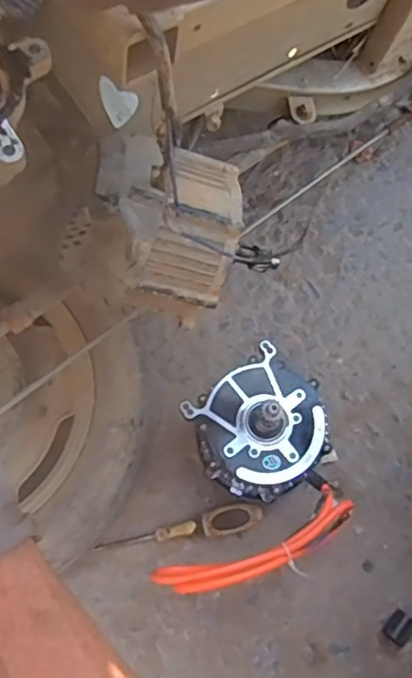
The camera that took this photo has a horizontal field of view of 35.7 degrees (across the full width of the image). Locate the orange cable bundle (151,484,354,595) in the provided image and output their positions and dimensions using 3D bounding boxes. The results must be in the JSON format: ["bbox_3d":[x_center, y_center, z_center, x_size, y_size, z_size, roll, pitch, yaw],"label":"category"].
[{"bbox_3d":[0.052,0.204,0.625,0.203,0.028,0.046,-24,72,-10],"label":"orange cable bundle"}]

